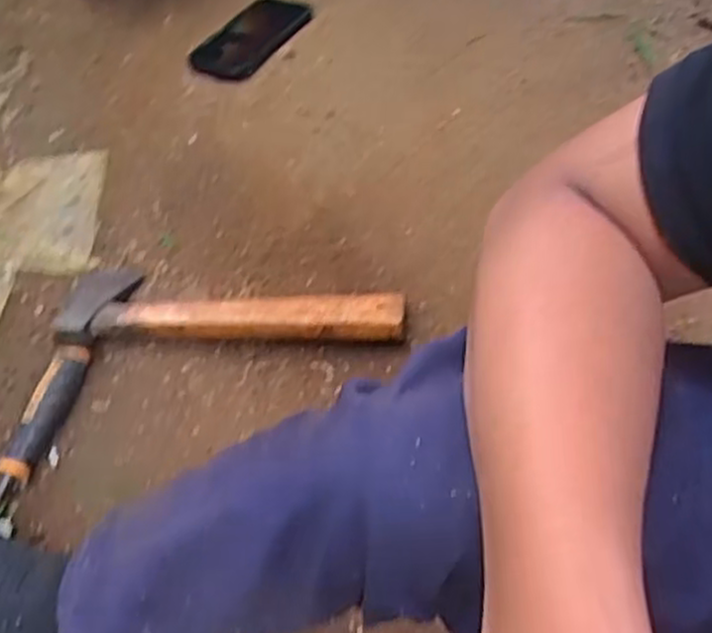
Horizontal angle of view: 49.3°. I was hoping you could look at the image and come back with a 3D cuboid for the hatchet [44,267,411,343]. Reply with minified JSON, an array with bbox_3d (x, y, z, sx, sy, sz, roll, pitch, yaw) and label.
[{"bbox_3d":[-0.120,-0.017,0.744,0.323,0.048,0.108,0,56,0],"label":"hatchet"}]

